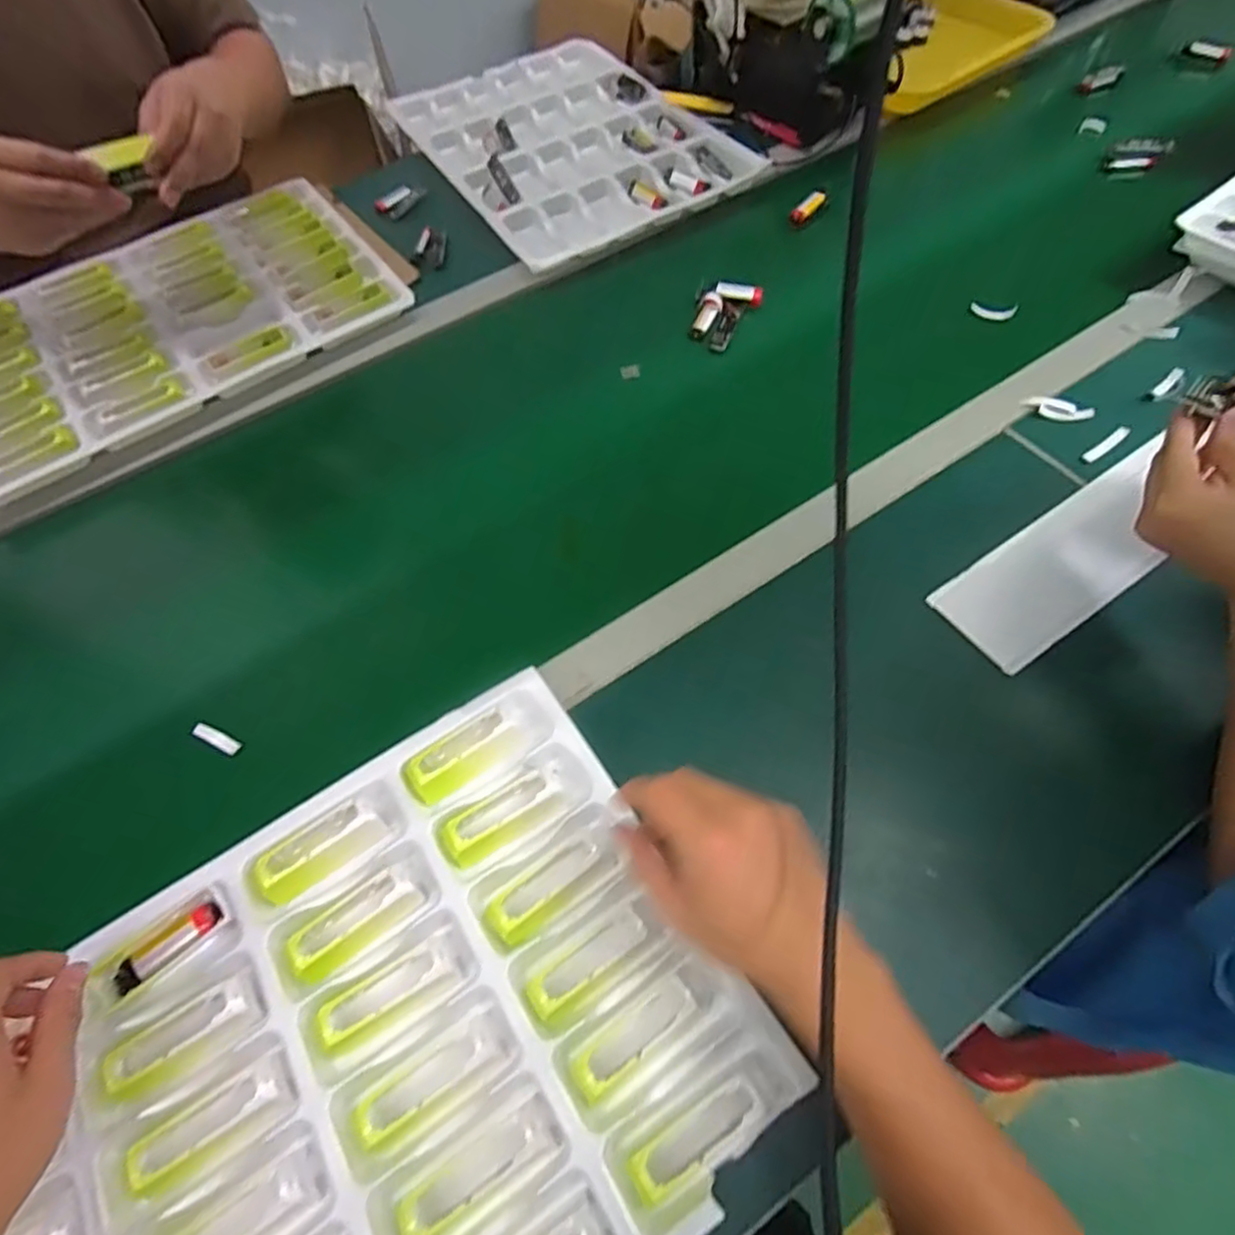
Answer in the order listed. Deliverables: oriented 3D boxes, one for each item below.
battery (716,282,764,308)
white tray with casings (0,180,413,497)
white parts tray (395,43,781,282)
[{"bbox_3d":[0.126,-0.336,0.703,0.048,0.011,0.018,13,63,9],"label":"battery"},{"bbox_3d":[-0.493,-0.322,0.725,0.457,0.020,0.300,-34,65,-15],"label":"white tray with casings"},{"bbox_3d":[-0.066,-0.600,0.848,0.313,0.022,0.440,-29,64,-13],"label":"white parts tray"}]

